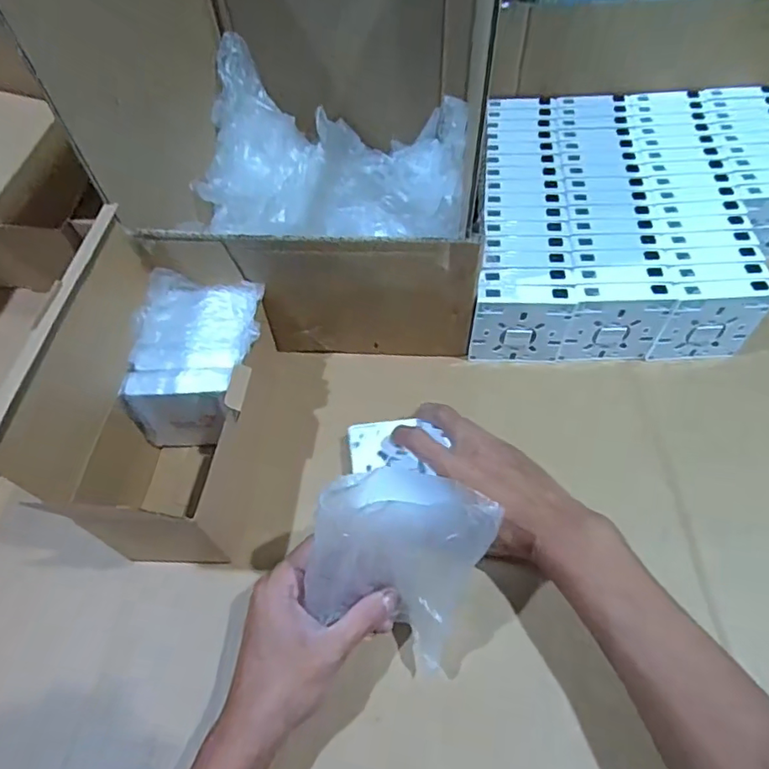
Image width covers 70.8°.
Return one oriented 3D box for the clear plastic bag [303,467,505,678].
[{"bbox_3d":[0.007,0.121,0.353,0.112,0.147,0.047,9,21,-6],"label":"clear plastic bag"}]

